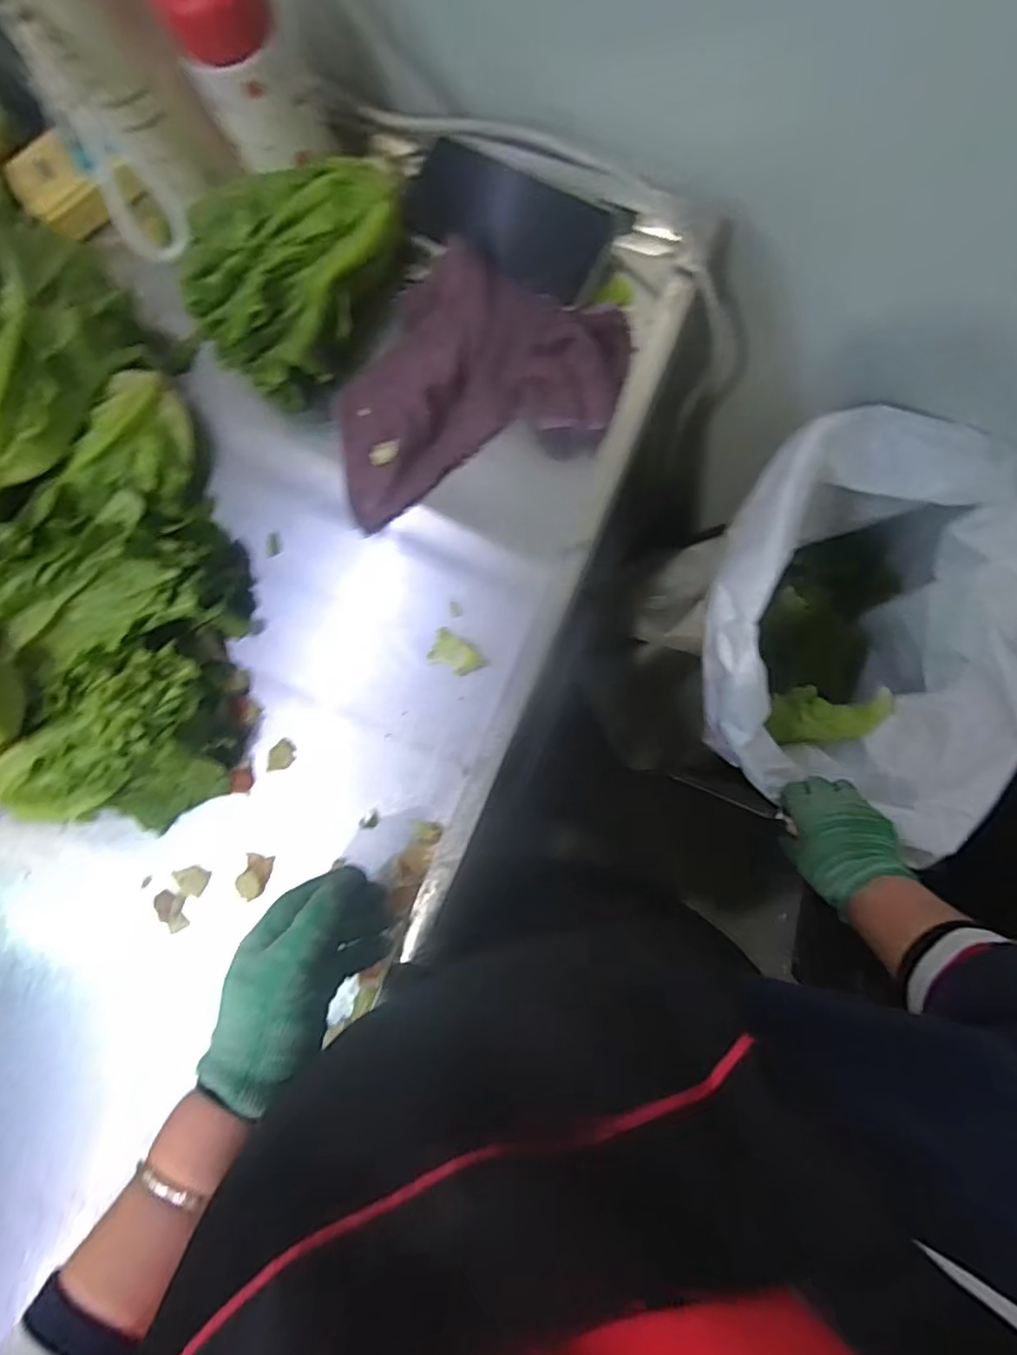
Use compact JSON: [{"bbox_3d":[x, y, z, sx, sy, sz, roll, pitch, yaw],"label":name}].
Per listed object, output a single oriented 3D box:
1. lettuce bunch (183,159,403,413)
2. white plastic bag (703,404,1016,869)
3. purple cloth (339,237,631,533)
[{"bbox_3d":[-0.156,-0.292,0.453,0.107,0.066,0.162,27,89,8],"label":"lettuce bunch"},{"bbox_3d":[0.355,-0.053,0.708,0.273,0.298,0.385,19,88,8],"label":"white plastic bag"},{"bbox_3d":[-0.025,-0.217,0.453,0.231,0.058,0.156,-16,84,5],"label":"purple cloth"}]

